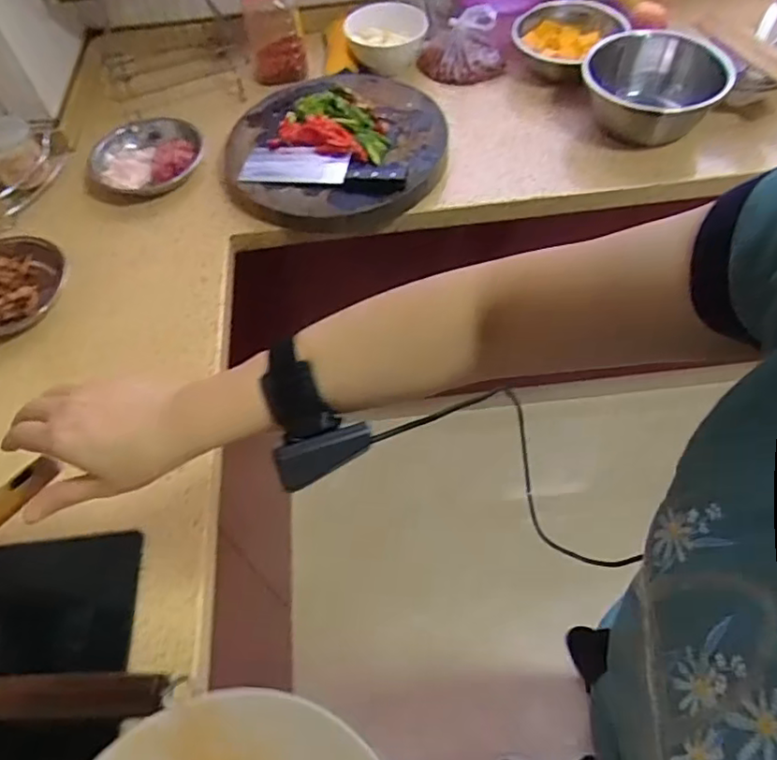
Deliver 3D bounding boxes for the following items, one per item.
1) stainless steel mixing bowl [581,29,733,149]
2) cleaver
[{"bbox_3d":[0.455,-0.495,1.067,0.230,0.115,0.242,-2,56,3],"label":"stainless steel mixing bowl"},{"bbox_3d":[-0.107,-0.354,1.018,0.275,0.025,0.083,9,57,10],"label":"cleaver"}]

